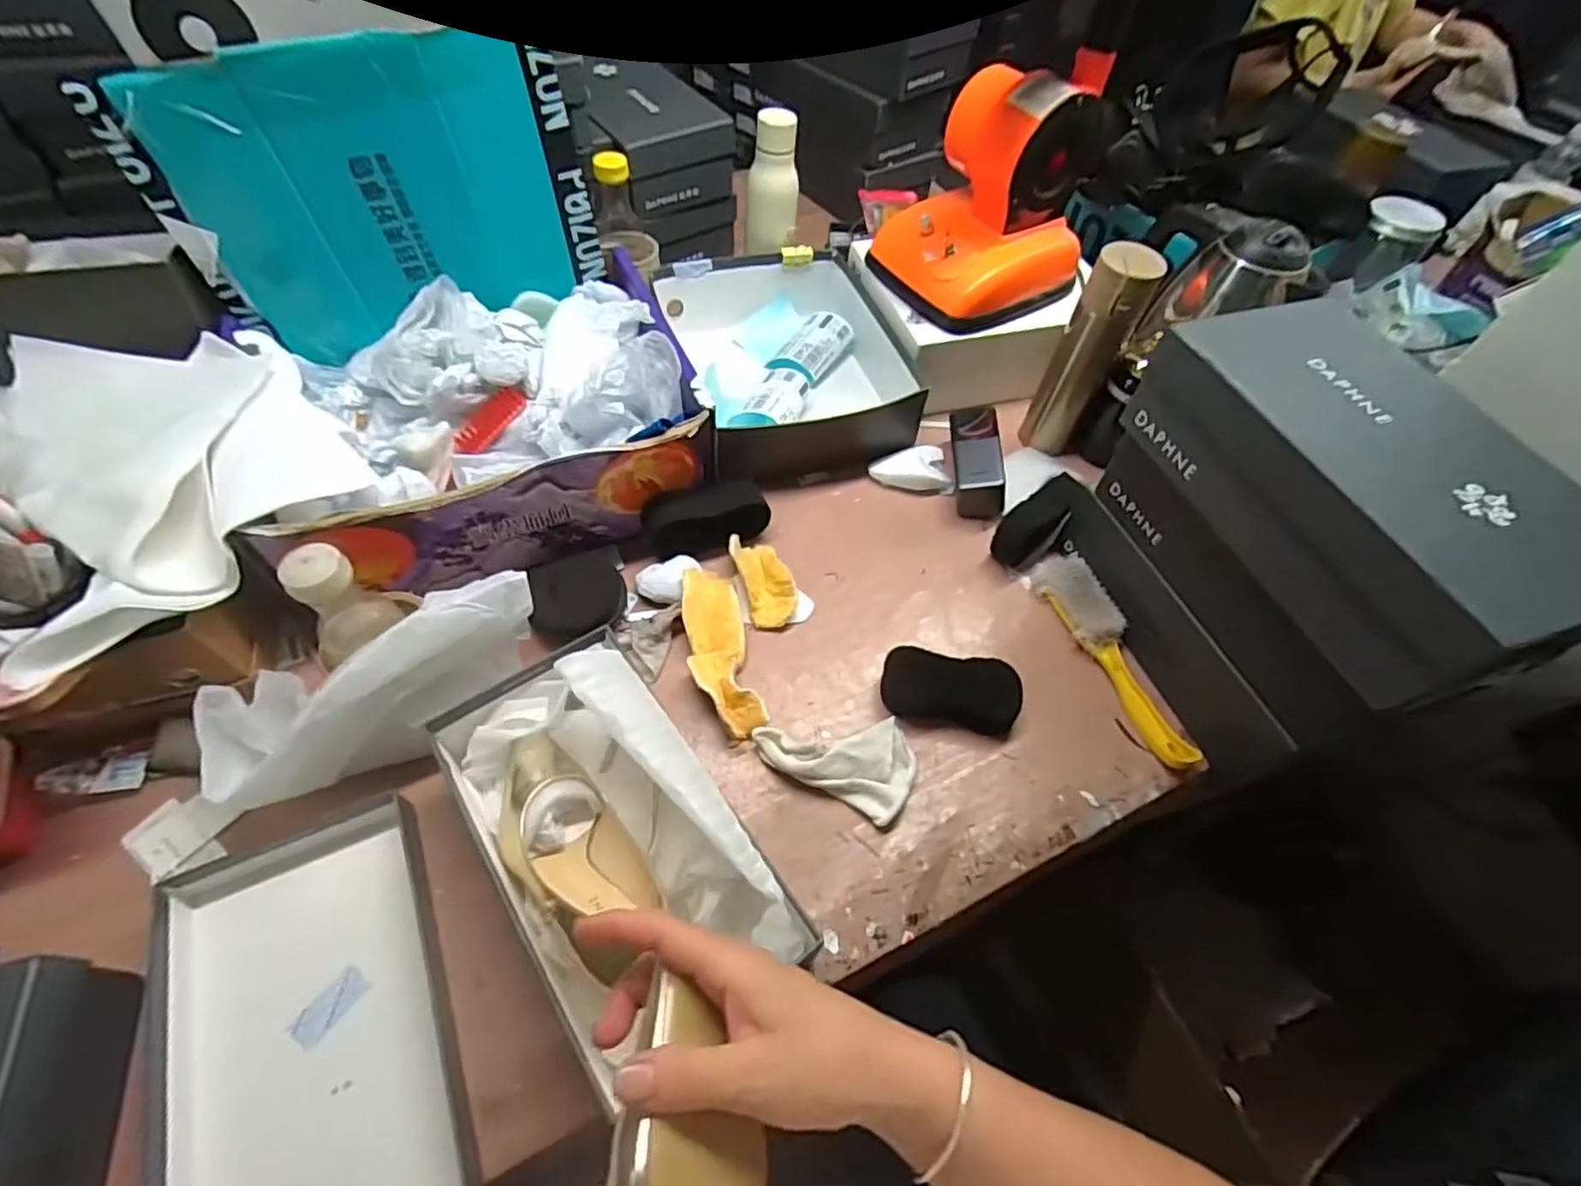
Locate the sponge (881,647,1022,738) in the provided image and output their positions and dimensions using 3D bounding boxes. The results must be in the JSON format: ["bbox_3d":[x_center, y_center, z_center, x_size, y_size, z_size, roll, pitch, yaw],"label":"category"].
[{"bbox_3d":[0.149,0.089,0.623,0.124,0.033,0.059,13,56,4],"label":"sponge"}]

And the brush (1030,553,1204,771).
[{"bbox_3d":[0.316,0.058,0.651,0.049,0.032,0.230,-15,58,-14],"label":"brush"}]

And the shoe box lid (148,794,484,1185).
[{"bbox_3d":[-0.320,0.304,0.448,0.166,0.056,0.310,-20,60,-17],"label":"shoe box lid"}]

